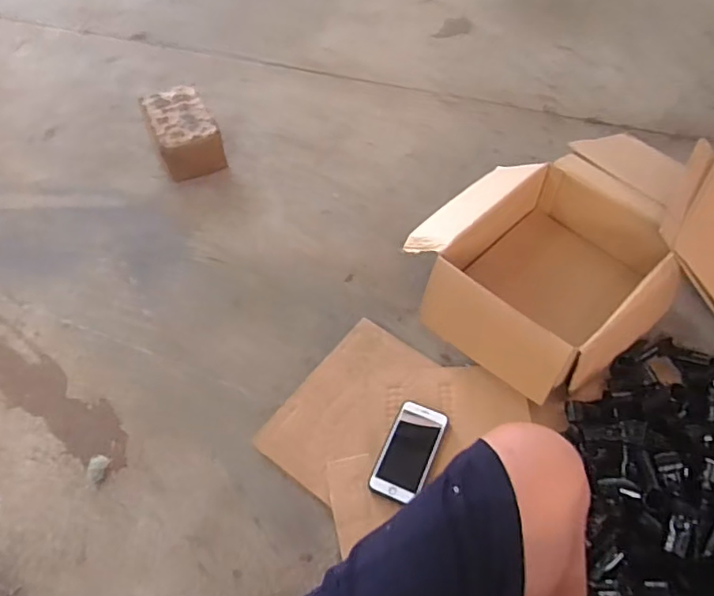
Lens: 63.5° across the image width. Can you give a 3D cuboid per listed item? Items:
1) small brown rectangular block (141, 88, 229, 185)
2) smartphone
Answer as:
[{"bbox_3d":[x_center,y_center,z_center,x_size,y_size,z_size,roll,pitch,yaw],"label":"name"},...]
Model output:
[{"bbox_3d":[-0.374,-0.356,1.251,0.129,0.095,0.208,-23,56,-13],"label":"small brown rectangular block"},{"bbox_3d":[0.081,0.233,0.880,0.080,0.006,0.151,19,57,16],"label":"smartphone"}]

